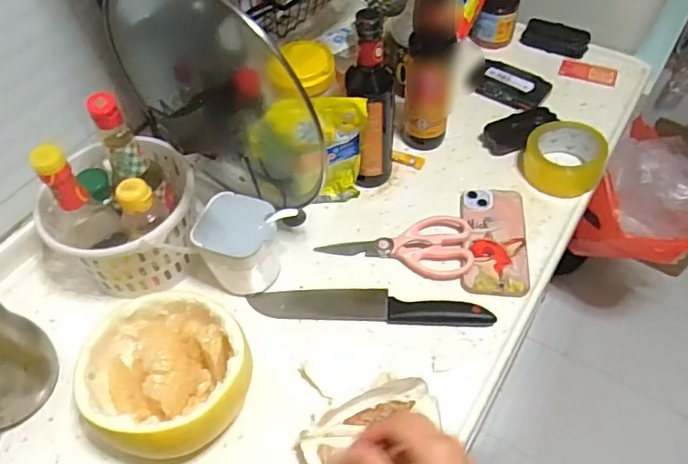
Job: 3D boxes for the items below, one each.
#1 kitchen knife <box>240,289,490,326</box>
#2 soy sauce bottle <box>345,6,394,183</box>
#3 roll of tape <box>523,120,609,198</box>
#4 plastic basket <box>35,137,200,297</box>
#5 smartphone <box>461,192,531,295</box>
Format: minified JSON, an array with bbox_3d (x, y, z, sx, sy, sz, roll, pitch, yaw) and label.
[{"bbox_3d":[0.029,0.085,0.649,0.277,0.021,0.042,3,53,4],"label":"kitchen knife"},{"bbox_3d":[0.035,-0.150,0.678,0.057,0.246,0.051,0,53,2],"label":"soy sauce bottle"},{"bbox_3d":[0.300,-0.104,0.738,0.097,0.052,0.095,-1,53,1],"label":"roll of tape"},{"bbox_3d":[-0.254,-0.014,0.657,0.166,0.102,0.170,-17,54,-11],"label":"plastic basket"},{"bbox_3d":[0.191,0.007,0.697,0.079,0.006,0.158,5,53,6],"label":"smartphone"}]

